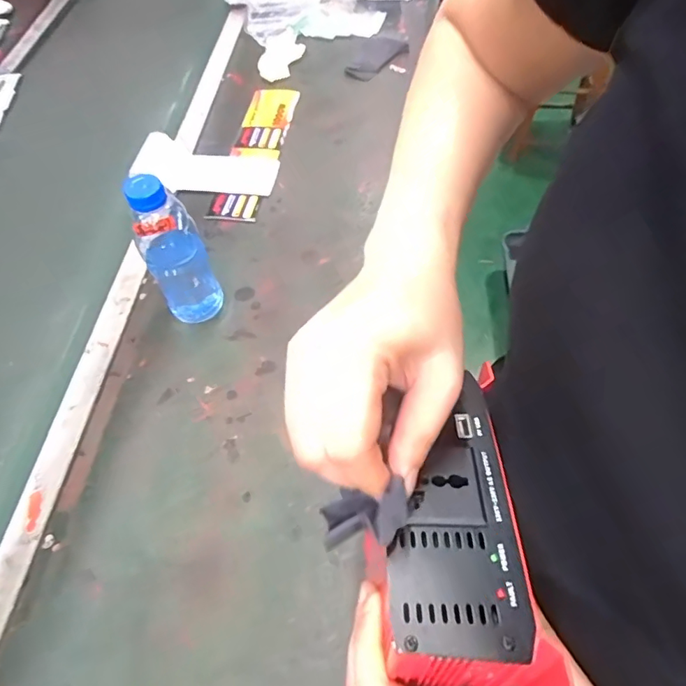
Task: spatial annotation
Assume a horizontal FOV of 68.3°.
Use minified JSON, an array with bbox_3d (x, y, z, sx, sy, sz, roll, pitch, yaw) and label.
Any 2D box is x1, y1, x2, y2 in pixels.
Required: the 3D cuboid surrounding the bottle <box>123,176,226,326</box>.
[{"bbox_3d":[-0.201,-0.107,0.610,0.072,0.207,0.065,-25,62,-13],"label":"bottle"}]

